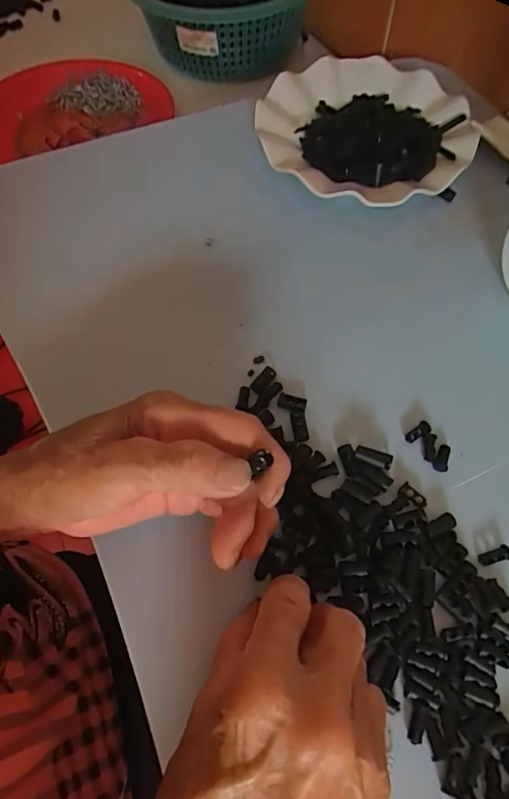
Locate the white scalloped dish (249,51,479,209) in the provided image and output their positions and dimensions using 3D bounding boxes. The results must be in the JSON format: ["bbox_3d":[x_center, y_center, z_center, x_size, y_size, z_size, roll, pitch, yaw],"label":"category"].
[{"bbox_3d":[0.092,-0.230,0.398,0.171,0.028,0.175,-1,61,2],"label":"white scalloped dish"}]

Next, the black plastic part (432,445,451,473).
[{"bbox_3d":[0.112,0.035,0.277,0.008,0.004,0.017,22,64,14],"label":"black plastic part"}]

